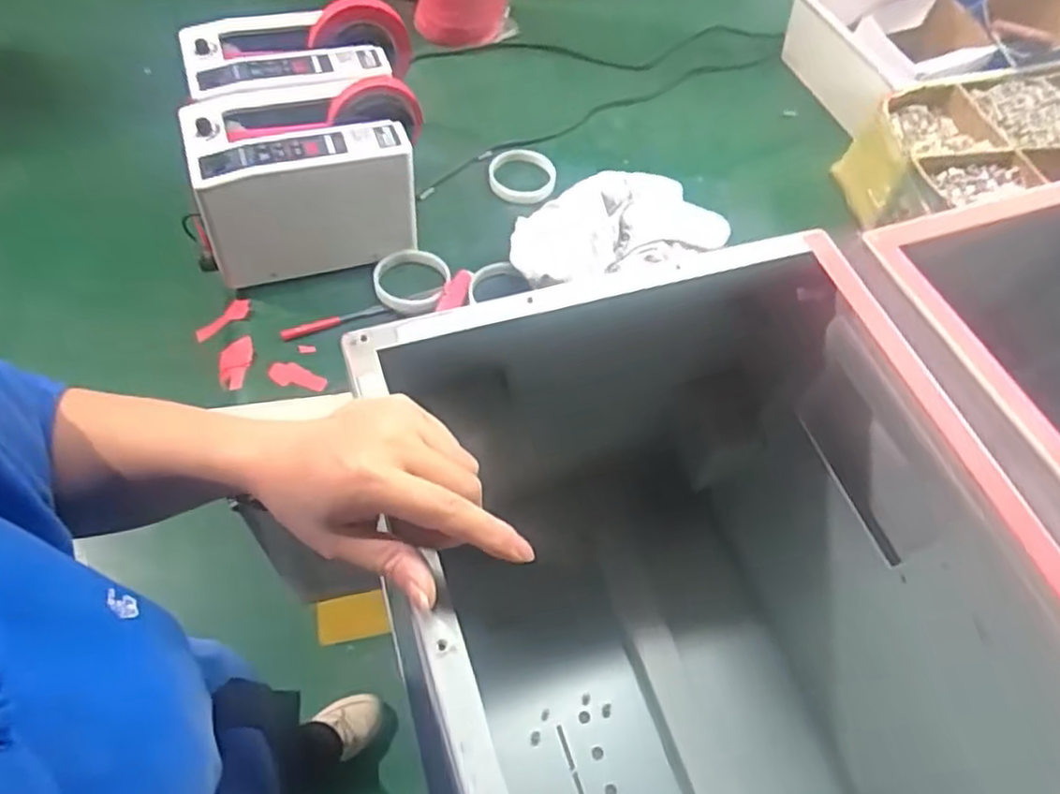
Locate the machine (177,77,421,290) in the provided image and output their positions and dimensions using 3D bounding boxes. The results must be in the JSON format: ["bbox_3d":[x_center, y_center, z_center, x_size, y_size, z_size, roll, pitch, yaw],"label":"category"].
[{"bbox_3d":[-0.232,-0.230,0.773,0.235,0.162,0.138,-17,61,-15],"label":"machine"}]

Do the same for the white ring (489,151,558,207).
[{"bbox_3d":[-0.011,-0.280,0.910,0.087,0.022,0.089,2,58,-3],"label":"white ring"}]

